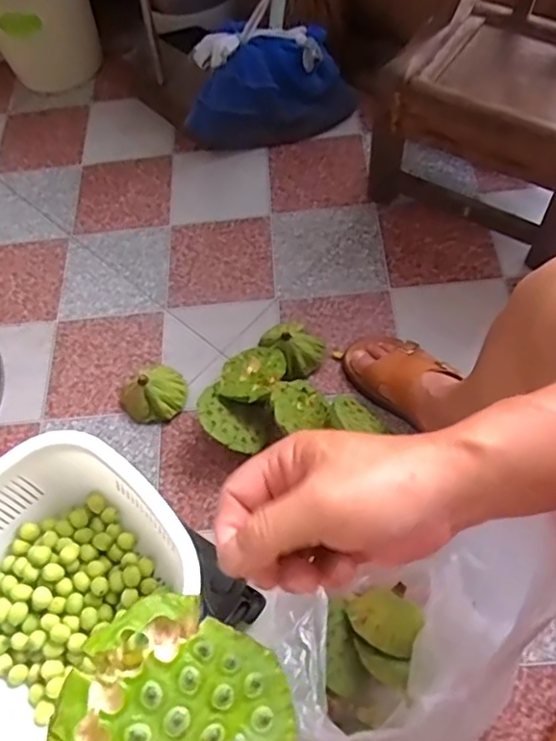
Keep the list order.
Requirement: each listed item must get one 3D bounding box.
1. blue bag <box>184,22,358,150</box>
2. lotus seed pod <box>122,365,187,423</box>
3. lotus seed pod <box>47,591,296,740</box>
[{"bbox_3d":[-0.015,-0.550,1.145,0.328,0.182,0.129,-9,61,-1],"label":"blue bag"},{"bbox_3d":[-0.193,0.029,0.912,0.098,0.053,0.094,-2,62,3],"label":"lotus seed pod"},{"bbox_3d":[-0.054,0.175,0.289,0.109,0.045,0.104,38,66,-5],"label":"lotus seed pod"}]

